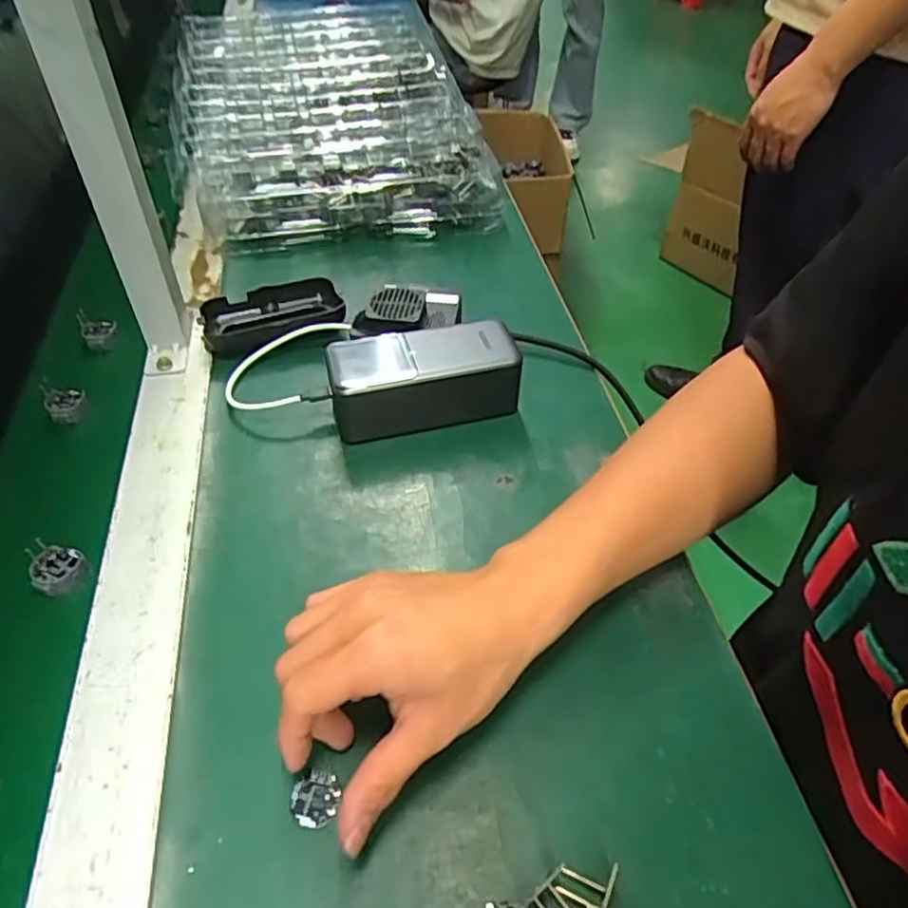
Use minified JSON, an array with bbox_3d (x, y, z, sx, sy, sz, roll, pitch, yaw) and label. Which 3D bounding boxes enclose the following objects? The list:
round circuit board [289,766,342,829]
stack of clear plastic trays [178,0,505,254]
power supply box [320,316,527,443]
[{"bbox_3d":[-0.065,0.159,0.308,0.022,0.004,0.025,5,48,2],"label":"round circuit board"},{"bbox_3d":[-0.151,-0.385,0.742,0.292,0.091,0.424,-12,50,-12],"label":"stack of clear plastic trays"},{"bbox_3d":[-0.022,-0.051,0.470,0.128,0.055,0.053,-14,51,-14],"label":"power supply box"}]

